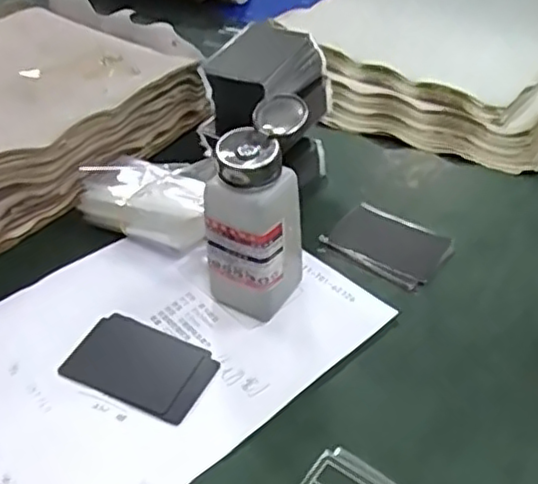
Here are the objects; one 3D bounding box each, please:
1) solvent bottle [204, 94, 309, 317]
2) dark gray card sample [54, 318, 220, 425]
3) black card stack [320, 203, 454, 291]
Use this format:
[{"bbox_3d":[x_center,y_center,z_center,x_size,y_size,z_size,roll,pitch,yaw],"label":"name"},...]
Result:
[{"bbox_3d":[-0.008,-0.019,0.461,0.054,0.137,0.071,11,44,18],"label":"solvent bottle"},{"bbox_3d":[-0.086,0.082,0.452,0.098,0.005,0.060,16,45,23],"label":"dark gray card sample"},{"bbox_3d":[0.095,0.002,0.536,0.091,0.011,0.062,25,49,31],"label":"black card stack"}]

